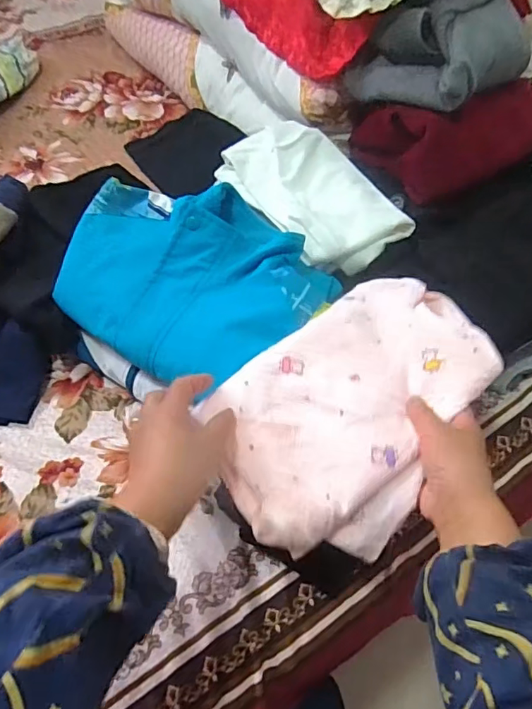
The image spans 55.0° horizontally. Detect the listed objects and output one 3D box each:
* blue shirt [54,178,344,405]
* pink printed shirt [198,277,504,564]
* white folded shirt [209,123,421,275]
[{"bbox_3d":[-0.089,-0.089,0.581,0.311,0.088,0.219,32,60,21],"label":"blue shirt"},{"bbox_3d":[0.090,0.042,0.476,0.301,0.051,0.183,-38,63,-23],"label":"pink printed shirt"},{"bbox_3d":[0.059,-0.218,0.679,0.154,0.056,0.253,-34,61,-22],"label":"white folded shirt"}]

